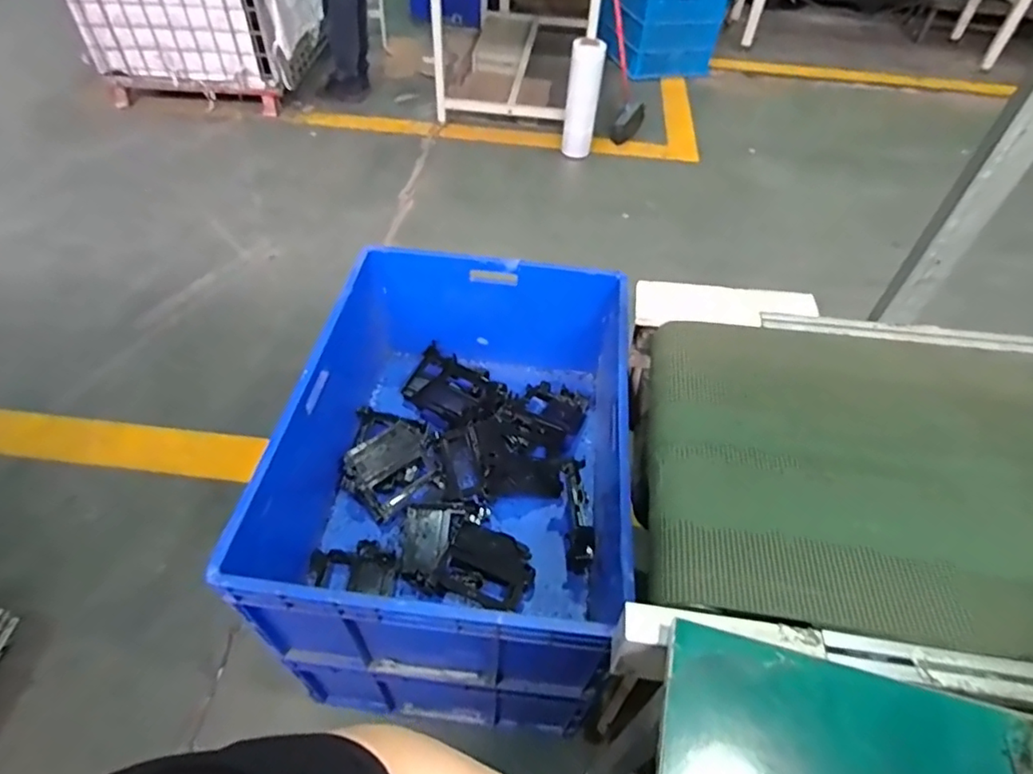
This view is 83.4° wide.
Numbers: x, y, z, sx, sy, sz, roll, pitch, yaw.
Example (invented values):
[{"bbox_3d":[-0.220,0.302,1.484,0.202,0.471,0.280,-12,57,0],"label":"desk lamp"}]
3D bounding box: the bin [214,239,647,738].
[{"bbox_3d":[-0.097,0.141,1.201,0.603,0.411,0.803,7,48,2],"label":"bin"}]

